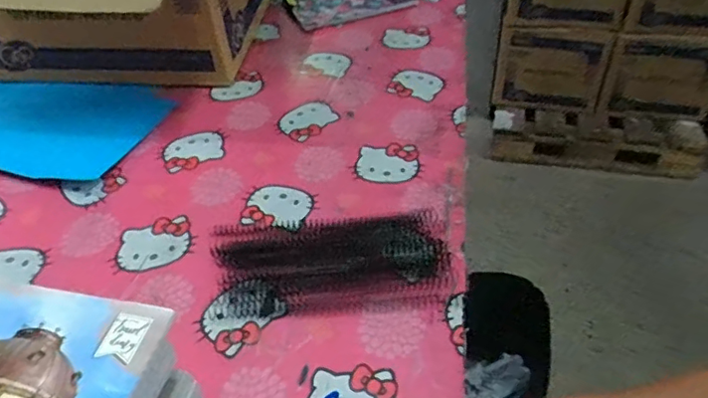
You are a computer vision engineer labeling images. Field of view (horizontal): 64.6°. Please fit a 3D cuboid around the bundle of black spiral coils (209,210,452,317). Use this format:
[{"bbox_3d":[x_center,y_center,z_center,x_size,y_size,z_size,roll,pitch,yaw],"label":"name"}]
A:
[{"bbox_3d":[-0.026,0.065,0.589,0.242,0.011,0.121,-3,44,-1],"label":"bundle of black spiral coils"}]

